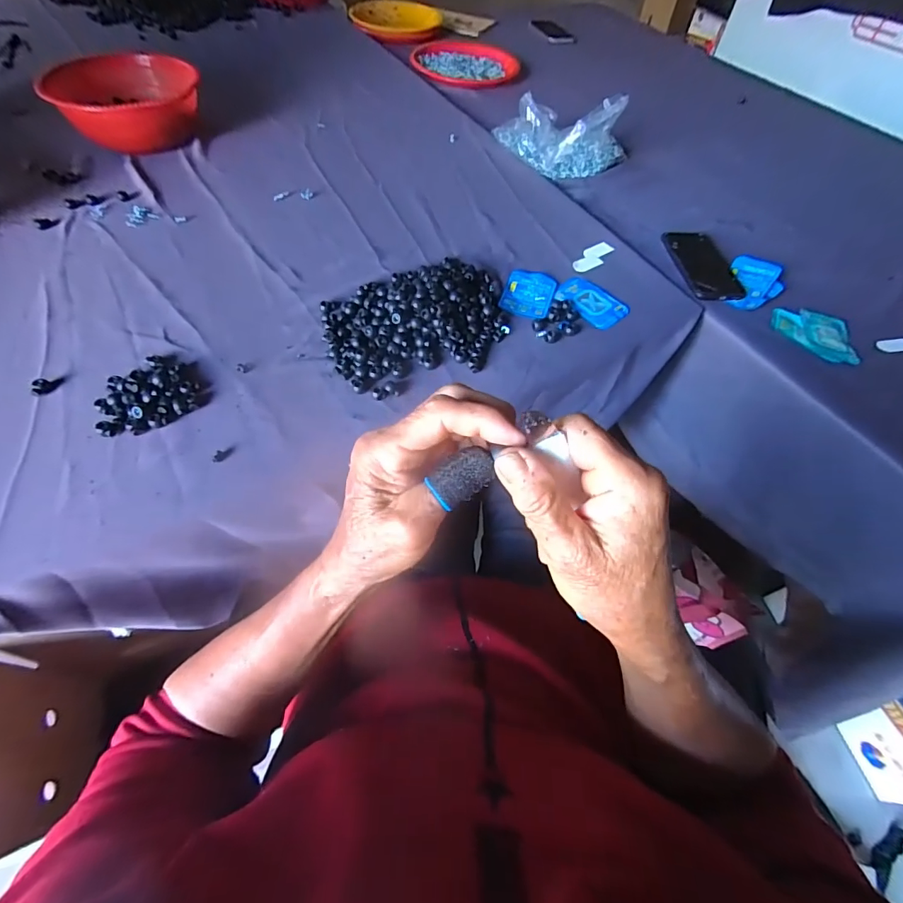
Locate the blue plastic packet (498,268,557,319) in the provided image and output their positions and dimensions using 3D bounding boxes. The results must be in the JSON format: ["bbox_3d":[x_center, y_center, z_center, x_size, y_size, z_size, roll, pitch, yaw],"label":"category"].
[{"bbox_3d":[0.107,-0.219,0.624,0.066,0.004,0.100,16,55,7],"label":"blue plastic packet"}]

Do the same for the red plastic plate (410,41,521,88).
[{"bbox_3d":[0.024,-0.962,1.115,0.247,0.022,0.234,2,55,-3],"label":"red plastic plate"}]

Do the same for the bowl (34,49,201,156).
[{"bbox_3d":[-0.583,-0.626,0.804,0.215,0.098,0.242,-33,63,-24],"label":"bowl"}]

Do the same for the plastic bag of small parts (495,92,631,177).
[{"bbox_3d":[0.213,-0.587,0.824,0.247,0.102,0.149,4,55,-2],"label":"plastic bag of small parts"}]

